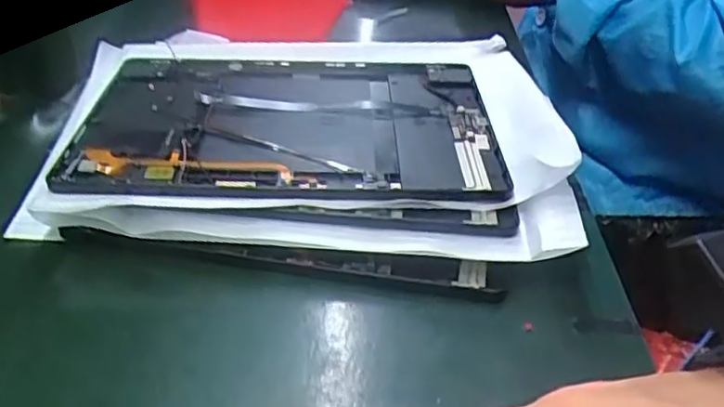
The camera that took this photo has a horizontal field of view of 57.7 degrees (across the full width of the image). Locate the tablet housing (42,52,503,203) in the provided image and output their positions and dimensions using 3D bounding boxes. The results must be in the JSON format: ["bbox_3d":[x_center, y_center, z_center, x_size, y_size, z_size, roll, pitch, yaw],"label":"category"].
[{"bbox_3d":[-0.042,-0.046,0.385,0.233,0.013,0.150,2,38,1],"label":"tablet housing"}]

